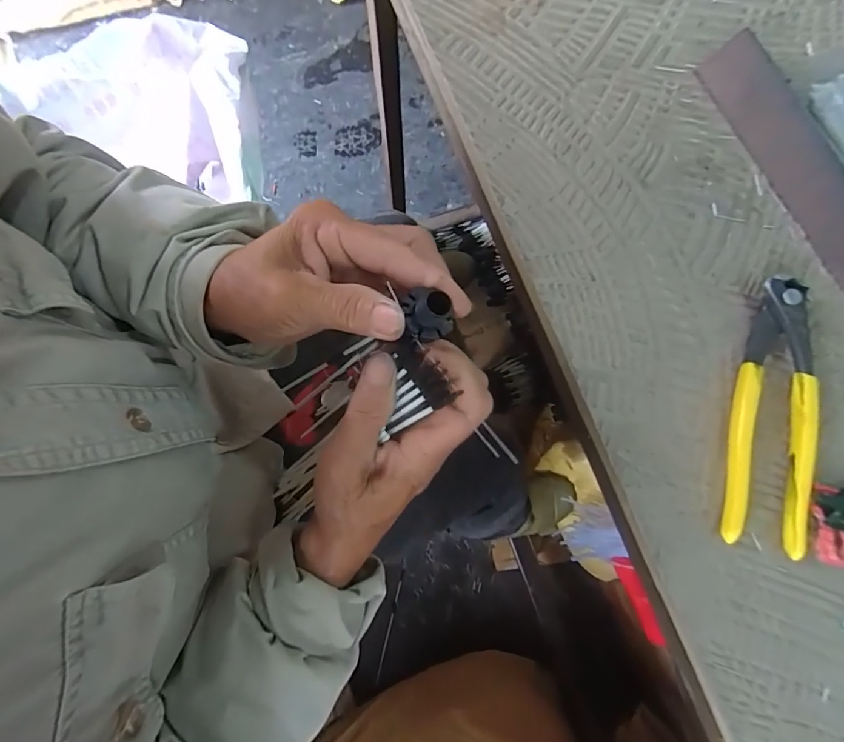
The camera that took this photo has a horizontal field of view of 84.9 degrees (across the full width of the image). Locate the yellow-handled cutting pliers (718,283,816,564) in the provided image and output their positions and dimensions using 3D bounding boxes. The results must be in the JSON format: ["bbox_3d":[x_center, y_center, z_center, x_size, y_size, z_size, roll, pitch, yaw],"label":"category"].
[{"bbox_3d":[0.213,0.023,0.276,0.044,0.015,0.160,14,78,3],"label":"yellow-handled cutting pliers"}]

